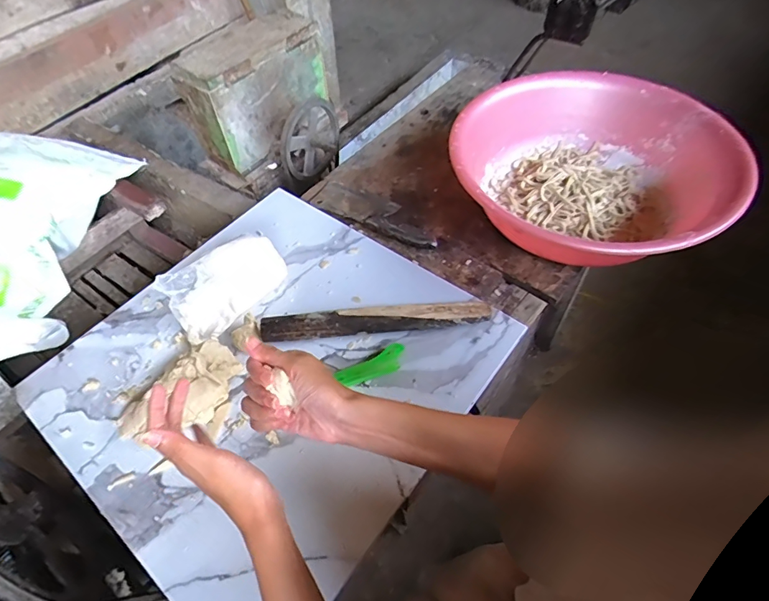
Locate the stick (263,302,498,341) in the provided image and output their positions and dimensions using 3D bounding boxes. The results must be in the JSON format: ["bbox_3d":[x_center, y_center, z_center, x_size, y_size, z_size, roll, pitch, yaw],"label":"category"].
[{"bbox_3d":[-0.010,0.029,0.598,0.300,0.034,0.031,-4,53,-2],"label":"stick"}]

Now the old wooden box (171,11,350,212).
[{"bbox_3d":[-0.315,-0.526,1.098,0.163,0.231,0.351,30,59,22],"label":"old wooden box"}]

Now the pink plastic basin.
[{"bbox_3d":[0.311,-0.188,0.694,0.397,0.135,0.381,-1,53,1],"label":"pink plastic basin"}]

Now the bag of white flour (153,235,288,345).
[{"bbox_3d":[-0.215,-0.025,0.617,0.166,0.074,0.071,-39,61,-25],"label":"bag of white flour"}]

